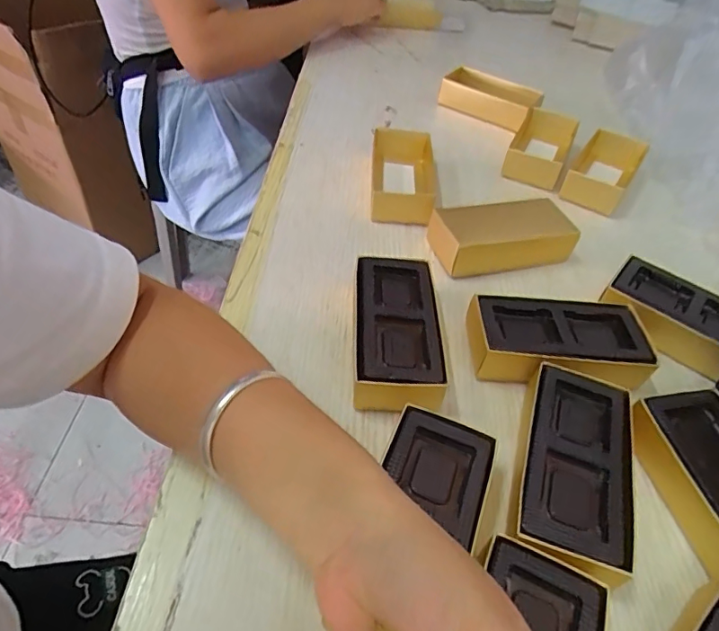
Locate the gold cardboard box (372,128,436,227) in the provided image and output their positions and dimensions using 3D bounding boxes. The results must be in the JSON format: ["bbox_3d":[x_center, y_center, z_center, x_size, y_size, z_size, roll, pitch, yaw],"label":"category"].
[{"bbox_3d":[0.041,-0.137,0.484,0.064,0.035,0.124,8,46,2],"label":"gold cardboard box"}]

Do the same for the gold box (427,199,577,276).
[{"bbox_3d":[0.119,-0.065,0.417,0.114,0.033,0.054,-2,47,-7],"label":"gold box"}]

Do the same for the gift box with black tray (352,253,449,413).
[{"bbox_3d":[0.026,0.012,0.341,0.056,0.035,0.117,3,46,-2],"label":"gift box with black tray"}]

